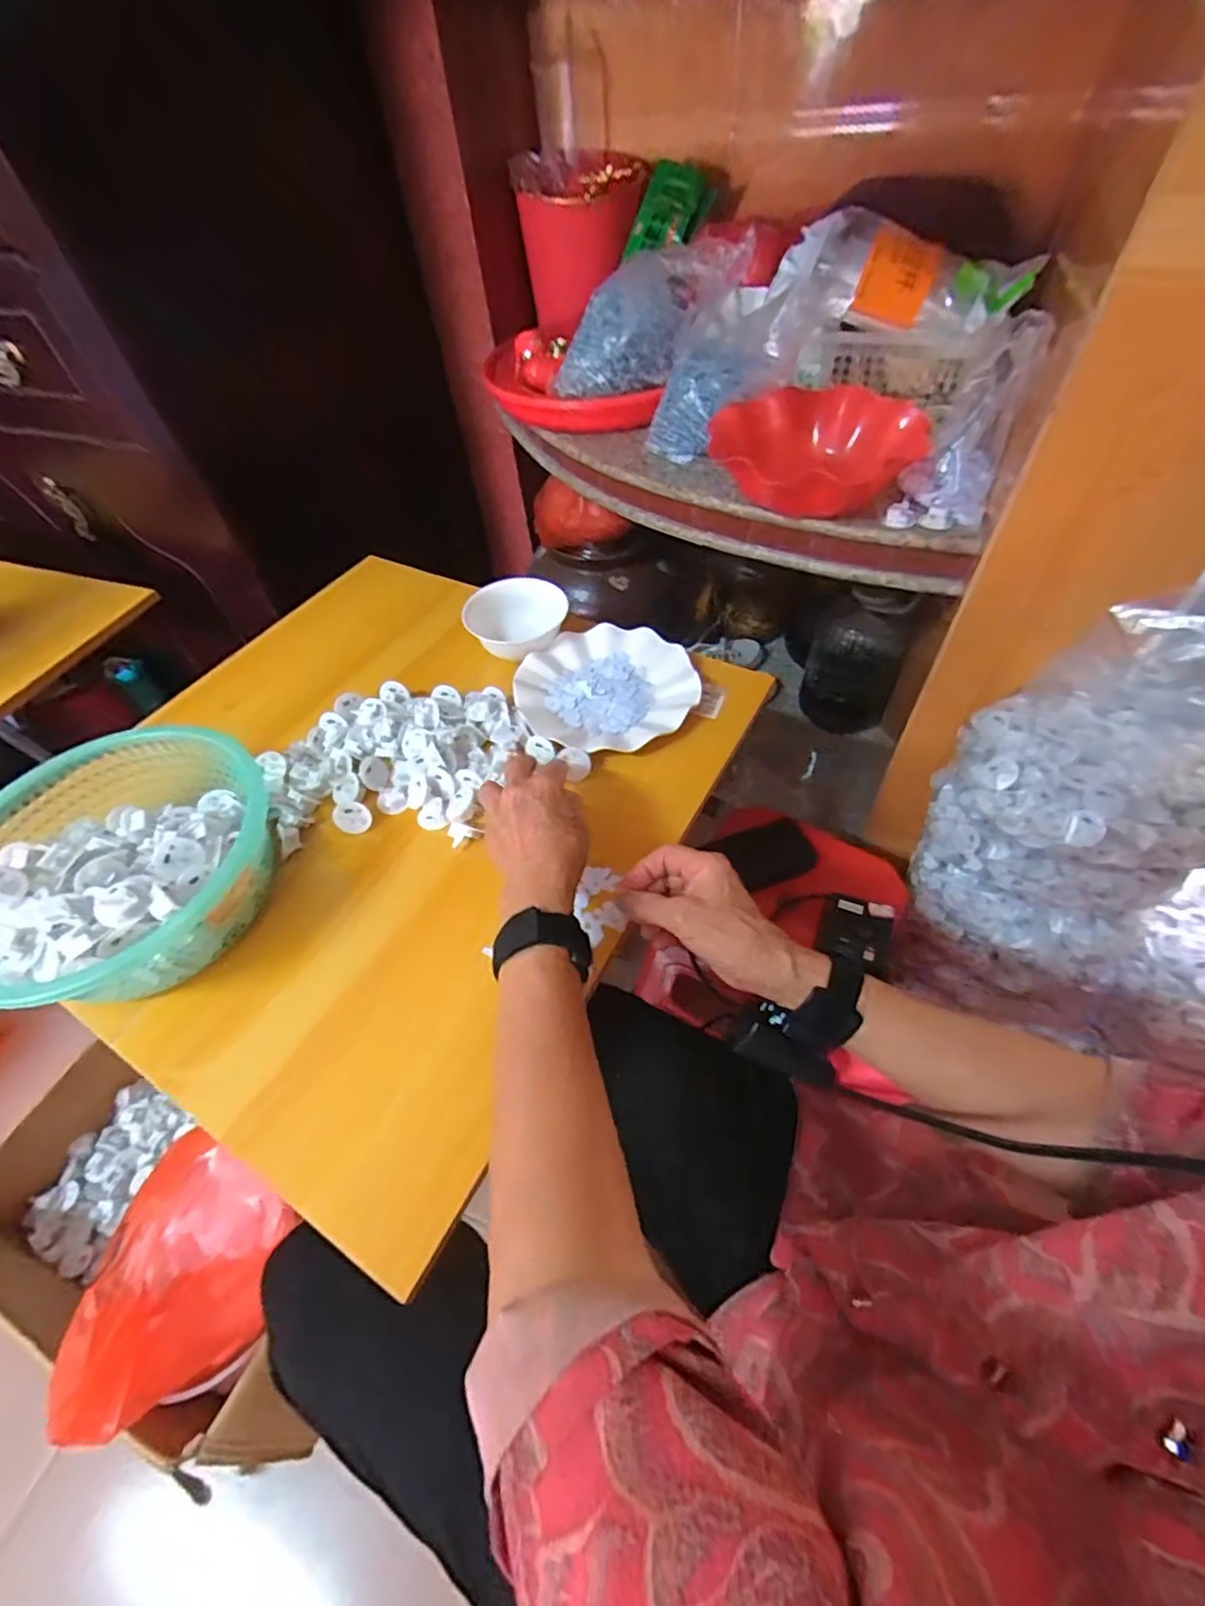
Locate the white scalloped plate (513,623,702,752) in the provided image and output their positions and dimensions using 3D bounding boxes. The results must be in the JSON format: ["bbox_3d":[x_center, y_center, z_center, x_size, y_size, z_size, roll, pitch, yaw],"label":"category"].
[{"bbox_3d":[0.008,-0.123,0.635,0.178,0.024,0.161,27,60,23],"label":"white scalloped plate"}]

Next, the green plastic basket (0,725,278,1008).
[{"bbox_3d":[-0.384,0.055,0.492,0.223,0.104,0.225,-3,53,4],"label":"green plastic basket"}]

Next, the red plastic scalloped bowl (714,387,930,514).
[{"bbox_3d":[0.240,-0.390,0.674,0.223,0.058,0.188,-11,53,-3],"label":"red plastic scalloped bowl"}]

